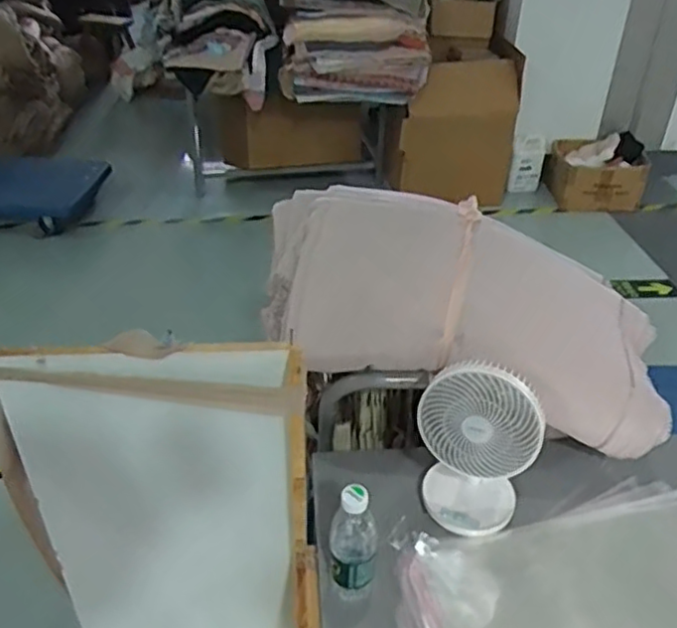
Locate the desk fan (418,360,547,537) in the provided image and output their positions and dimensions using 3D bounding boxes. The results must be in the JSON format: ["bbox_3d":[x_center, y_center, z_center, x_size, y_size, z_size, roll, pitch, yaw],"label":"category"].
[{"bbox_3d":[0.187,0.184,0.912,0.154,0.264,0.108,9,36,12],"label":"desk fan"}]

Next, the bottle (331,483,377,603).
[{"bbox_3d":[0.018,0.287,0.839,0.061,0.168,0.052,1,35,0],"label":"bottle"}]

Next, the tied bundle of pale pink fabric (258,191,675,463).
[{"bbox_3d":[0.184,-0.015,1.047,0.659,0.204,0.294,22,39,8],"label":"tied bundle of pale pink fabric"}]

